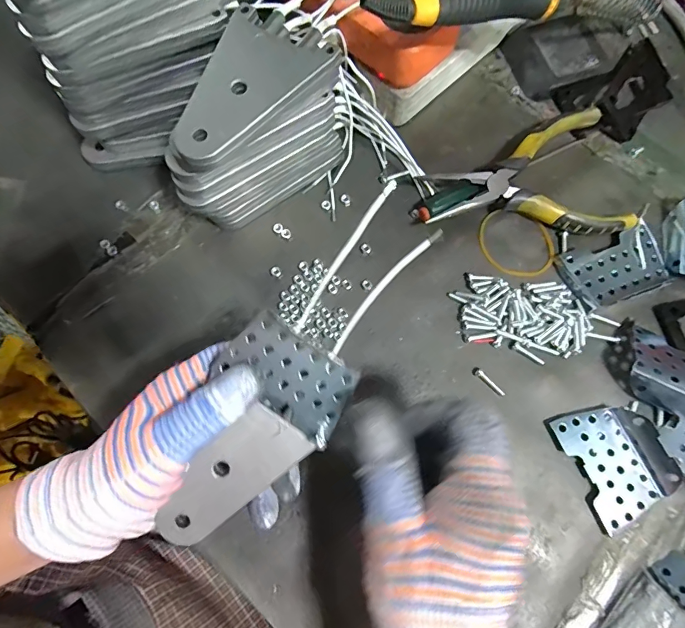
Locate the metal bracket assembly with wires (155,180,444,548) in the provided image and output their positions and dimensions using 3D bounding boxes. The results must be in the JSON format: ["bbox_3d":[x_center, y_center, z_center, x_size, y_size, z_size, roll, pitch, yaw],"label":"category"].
[{"bbox_3d":[-0.027,0.035,0.231,0.064,0.025,0.211,33,95,8],"label":"metal bracket assembly with wires"}]

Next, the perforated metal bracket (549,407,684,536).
[{"bbox_3d":[0.173,0.090,0.269,0.055,0.016,0.068,-23,76,-6],"label":"perforated metal bracket"}]

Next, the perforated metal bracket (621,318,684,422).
[{"bbox_3d":[0.217,0.041,0.284,0.074,0.022,0.046,29,52,20],"label":"perforated metal bracket"}]

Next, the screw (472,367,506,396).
[{"bbox_3d":[0.097,0.045,0.287,0.025,0.004,0.006,42,79,10],"label":"screw"}]

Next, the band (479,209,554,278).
[{"bbox_3d":[0.126,-0.050,0.315,0.055,0.004,0.045,23,76,6],"label":"band"}]

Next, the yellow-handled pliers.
[{"bbox_3d":[0.130,-0.097,0.317,0.140,0.024,0.091,-8,75,-2],"label":"yellow-handled pliers"}]

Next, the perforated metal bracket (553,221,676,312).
[{"bbox_3d":[0.194,-0.032,0.308,0.071,0.007,0.046,-21,76,-6],"label":"perforated metal bracket"}]

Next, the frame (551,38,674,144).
[{"bbox_3d":[0.218,-0.172,0.339,0.090,0.023,0.062,-29,77,-8],"label":"frame"}]

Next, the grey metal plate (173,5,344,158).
[{"bbox_3d":[-0.055,-0.127,0.244,0.063,0.008,0.098,30,75,9],"label":"grey metal plate"}]

